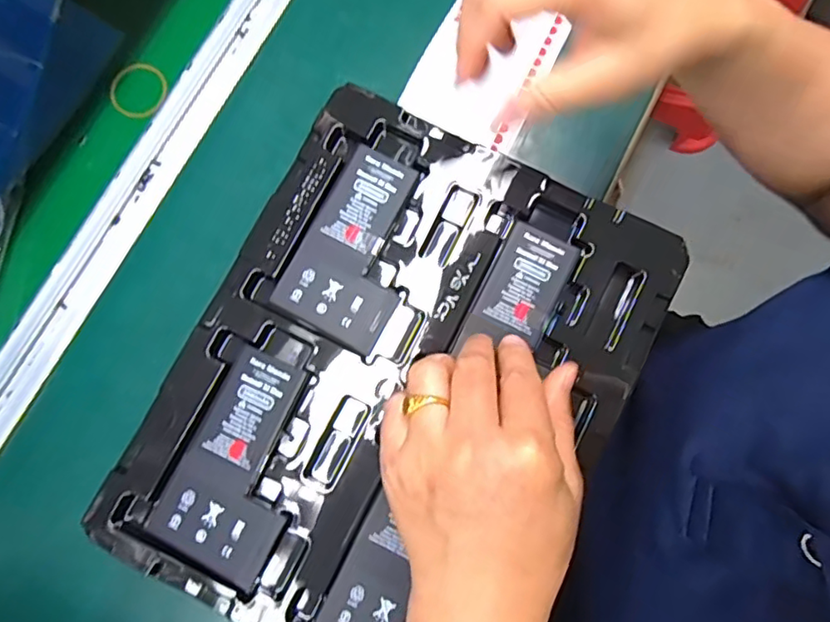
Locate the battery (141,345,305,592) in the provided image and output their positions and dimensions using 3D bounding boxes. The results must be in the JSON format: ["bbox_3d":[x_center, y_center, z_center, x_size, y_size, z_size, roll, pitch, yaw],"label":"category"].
[{"bbox_3d":[-0.085,0.076,0.291,0.062,0.006,0.103,26,80,6],"label":"battery"}]

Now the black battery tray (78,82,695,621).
[{"bbox_3d":[-0.008,0.036,0.302,0.212,0.015,0.273,27,80,6],"label":"black battery tray"}]

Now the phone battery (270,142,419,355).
[{"bbox_3d":[-0.028,-0.036,0.317,0.061,0.005,0.102,27,80,6],"label":"phone battery"}]

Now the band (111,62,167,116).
[{"bbox_3d":[-0.219,-0.176,0.457,0.044,0.006,0.046,1,80,-7],"label":"band"}]

